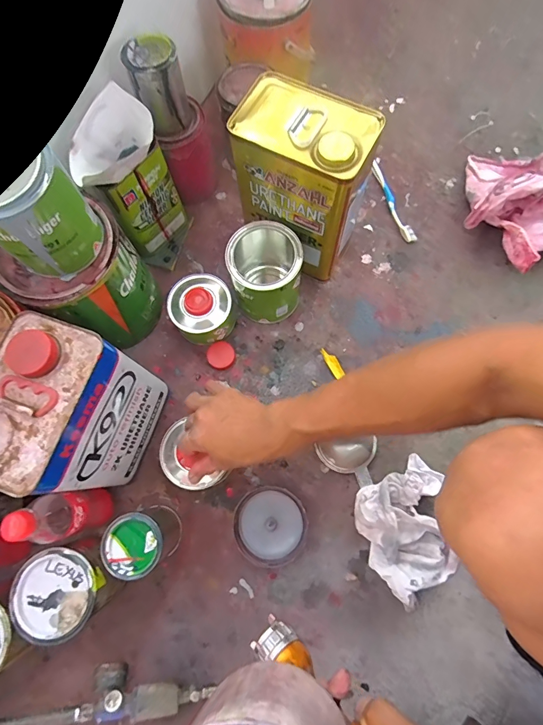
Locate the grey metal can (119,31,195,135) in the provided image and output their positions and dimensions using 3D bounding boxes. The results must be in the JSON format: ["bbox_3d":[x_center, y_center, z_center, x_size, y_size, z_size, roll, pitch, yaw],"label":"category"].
[{"bbox_3d":[-0.161,-0.403,0.559,0.069,0.107,0.063,0,76,1],"label":"grey metal can"}]

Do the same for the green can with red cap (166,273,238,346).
[{"bbox_3d":[-0.113,-0.086,0.629,0.097,0.077,0.100,0,76,1],"label":"green can with red cap"}]

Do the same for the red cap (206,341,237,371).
[{"bbox_3d":[-0.083,-0.011,0.636,0.046,0.014,0.045,0,76,1],"label":"red cap"}]

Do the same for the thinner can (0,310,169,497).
[{"bbox_3d":[-0.237,0.060,0.473,0.114,0.216,0.166,20,77,6],"label":"thinner can"}]

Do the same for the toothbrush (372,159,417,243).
[{"bbox_3d":[0.219,-0.295,0.703,0.019,0.015,0.178,-18,76,-3],"label":"toothbrush"}]

